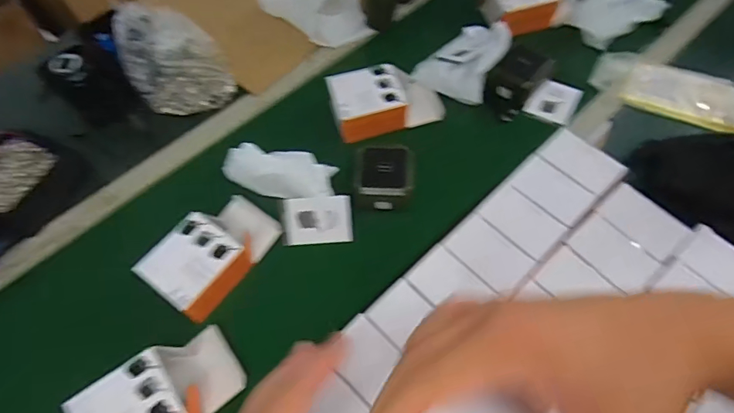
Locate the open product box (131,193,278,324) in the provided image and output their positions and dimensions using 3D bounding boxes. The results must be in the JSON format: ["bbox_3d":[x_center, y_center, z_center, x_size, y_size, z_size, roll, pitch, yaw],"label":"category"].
[{"bbox_3d":[-0.221,0.060,0.673,0.100,0.060,0.178,32,67,18],"label":"open product box"}]

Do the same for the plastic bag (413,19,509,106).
[{"bbox_3d":[0.178,-0.275,0.852,0.129,0.039,0.182,28,65,16],"label":"plastic bag"}]

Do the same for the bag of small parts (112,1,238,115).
[{"bbox_3d":[-0.346,-0.265,0.838,0.160,0.111,0.187,-28,63,-13],"label":"bag of small parts"}]

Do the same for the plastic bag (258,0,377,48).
[{"bbox_3d":[-0.104,-0.386,0.905,0.201,0.095,0.093,26,65,16],"label":"plastic bag"}]

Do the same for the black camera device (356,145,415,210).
[{"bbox_3d":[0.029,-0.047,0.728,0.088,0.039,0.098,-1,61,1],"label":"black camera device"}]

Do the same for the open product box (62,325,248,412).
[{"bbox_3d":[-0.249,0.231,0.568,0.182,0.047,0.105,-33,65,-15],"label":"open product box"}]

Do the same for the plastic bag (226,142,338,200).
[{"bbox_3d":[-0.134,-0.052,0.709,0.163,0.088,0.074,-4,61,0],"label":"plastic bag"}]

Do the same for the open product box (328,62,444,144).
[{"bbox_3d":[0.034,-0.185,0.798,0.183,0.053,0.107,-16,61,-7],"label":"open product box"}]

